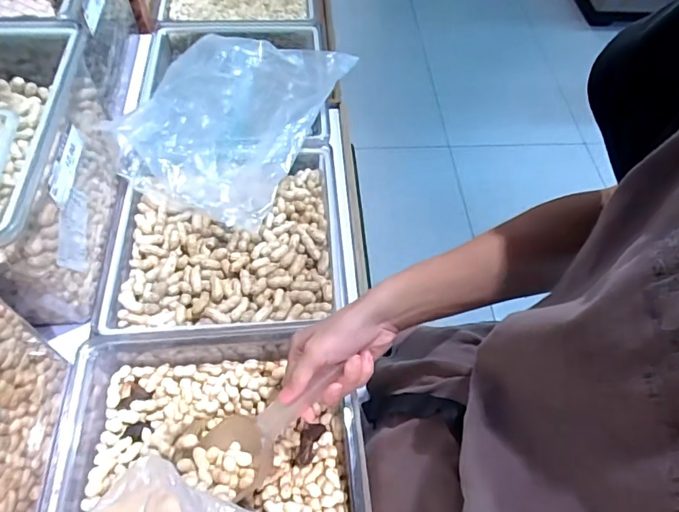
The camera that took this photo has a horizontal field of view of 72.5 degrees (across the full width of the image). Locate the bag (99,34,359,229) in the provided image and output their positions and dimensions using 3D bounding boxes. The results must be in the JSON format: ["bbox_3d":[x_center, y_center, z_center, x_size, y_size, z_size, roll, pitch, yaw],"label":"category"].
[{"bbox_3d":[-0.157,-0.217,0.683,0.249,0.114,0.351,19,60,8],"label":"bag"}]

